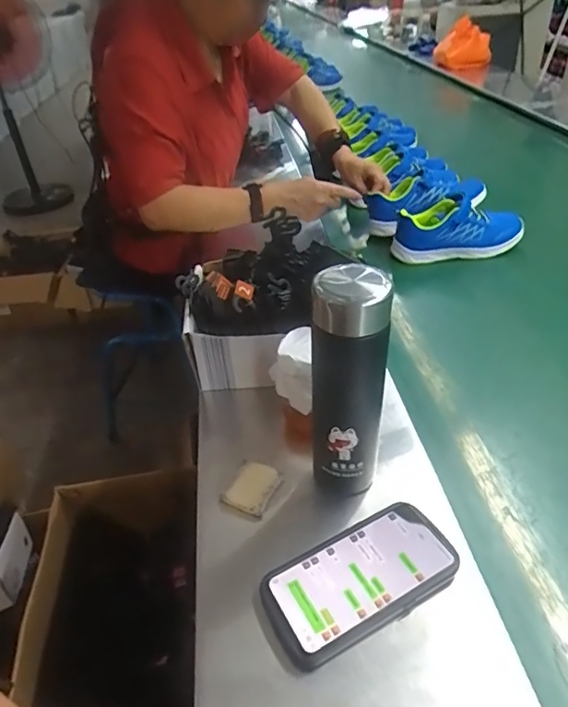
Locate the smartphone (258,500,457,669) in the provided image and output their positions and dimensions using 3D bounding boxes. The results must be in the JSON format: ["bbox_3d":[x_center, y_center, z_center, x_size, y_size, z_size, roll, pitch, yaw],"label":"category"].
[{"bbox_3d":[0.065,0.189,0.433,0.165,0.016,0.083,-20,42,-20],"label":"smartphone"}]

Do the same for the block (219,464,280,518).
[{"bbox_3d":[-0.031,0.135,0.514,0.041,0.018,0.049,18,43,24],"label":"block"}]

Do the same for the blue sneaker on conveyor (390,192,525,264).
[{"bbox_3d":[0.310,-0.221,0.908,0.233,0.089,0.079,-1,39,3],"label":"blue sneaker on conveyor"}]

